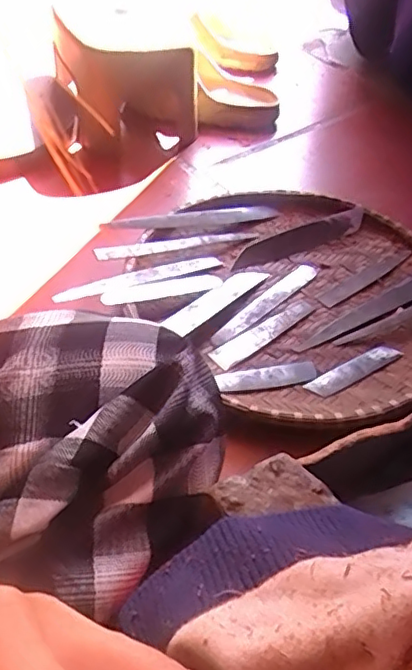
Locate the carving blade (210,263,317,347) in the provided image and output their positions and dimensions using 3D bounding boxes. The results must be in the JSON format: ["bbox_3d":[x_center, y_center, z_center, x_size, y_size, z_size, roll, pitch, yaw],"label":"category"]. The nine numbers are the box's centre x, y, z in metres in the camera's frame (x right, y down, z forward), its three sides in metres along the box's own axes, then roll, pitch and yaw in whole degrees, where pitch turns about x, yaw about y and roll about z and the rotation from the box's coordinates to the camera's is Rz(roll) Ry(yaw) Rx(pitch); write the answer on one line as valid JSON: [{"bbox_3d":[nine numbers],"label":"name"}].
[{"bbox_3d":[0.061,-0.034,0.607,0.027,0.007,0.160,36,55,25],"label":"carving blade"}]

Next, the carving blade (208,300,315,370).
[{"bbox_3d":[0.057,-0.003,0.579,0.126,0.007,0.025,-34,58,-29],"label":"carving blade"}]

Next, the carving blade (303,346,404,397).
[{"bbox_3d":[0.138,0.033,0.549,0.101,0.004,0.023,-26,56,-22],"label":"carving blade"}]

